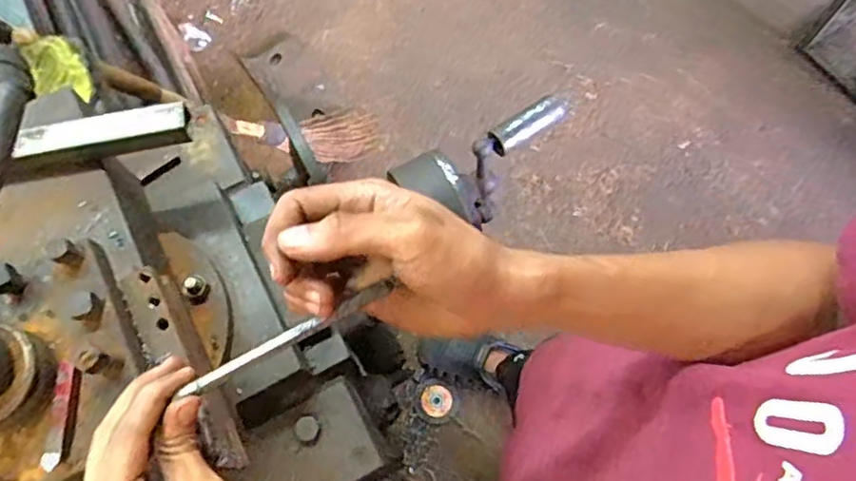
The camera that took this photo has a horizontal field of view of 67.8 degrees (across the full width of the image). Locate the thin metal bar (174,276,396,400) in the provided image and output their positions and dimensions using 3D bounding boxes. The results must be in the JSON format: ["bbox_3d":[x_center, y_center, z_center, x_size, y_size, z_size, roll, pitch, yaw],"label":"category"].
[{"bbox_3d":[-0.072,0.051,0.330,0.112,0.007,0.008,-27,72,-3],"label":"thin metal bar"}]

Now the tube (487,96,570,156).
[{"bbox_3d":[0.101,-0.115,0.624,0.086,0.019,0.028,-30,72,-9],"label":"tube"}]

